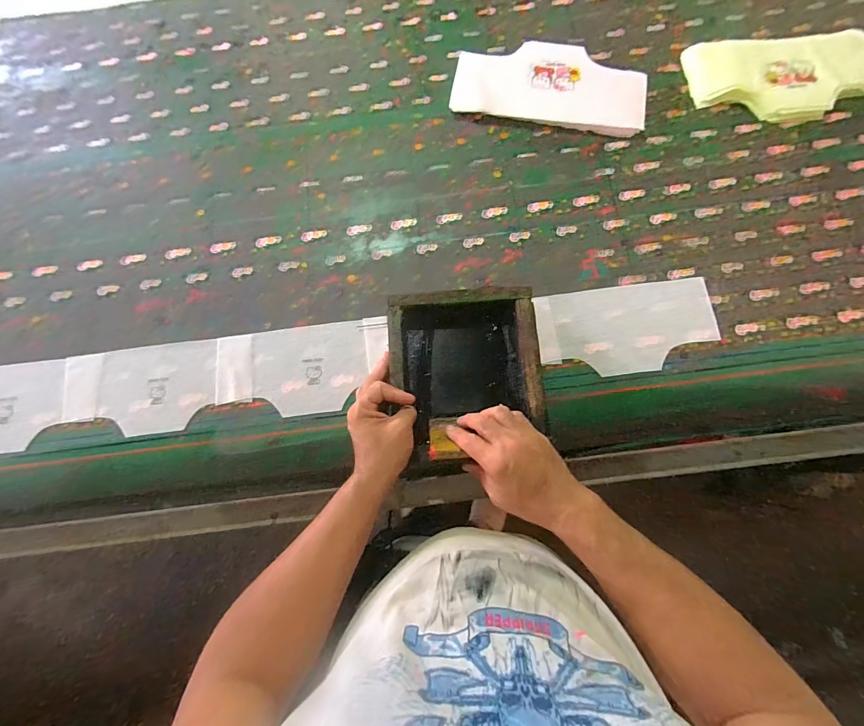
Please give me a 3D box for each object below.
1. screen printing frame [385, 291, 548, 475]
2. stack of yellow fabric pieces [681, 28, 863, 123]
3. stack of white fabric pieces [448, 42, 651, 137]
[{"bbox_3d":[0.048,0.022,0.553,0.206,0.061,0.249,-4,72,1],"label":"screen printing frame"},{"bbox_3d":[0.623,-0.503,0.678,0.323,0.025,0.182,-7,72,0],"label":"stack of yellow fabric pieces"},{"bbox_3d":[0.211,-0.507,0.697,0.333,0.020,0.163,11,73,6],"label":"stack of white fabric pieces"}]

